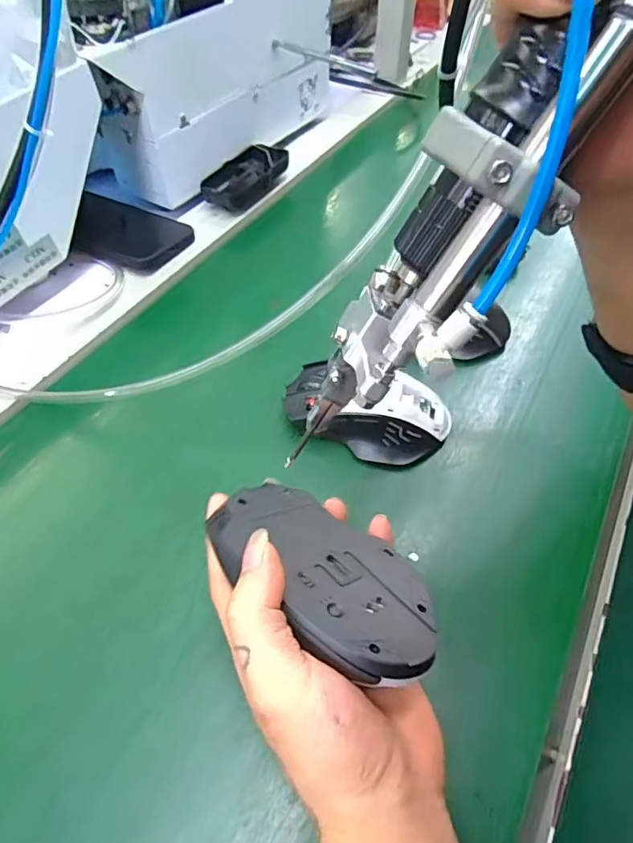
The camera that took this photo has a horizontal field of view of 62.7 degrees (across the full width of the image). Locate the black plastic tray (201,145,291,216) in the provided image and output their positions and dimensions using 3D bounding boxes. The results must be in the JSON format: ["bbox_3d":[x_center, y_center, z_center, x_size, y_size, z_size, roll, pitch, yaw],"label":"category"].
[{"bbox_3d":[-0.076,-0.264,0.567,0.052,0.030,0.107,24,56,16],"label":"black plastic tray"}]

